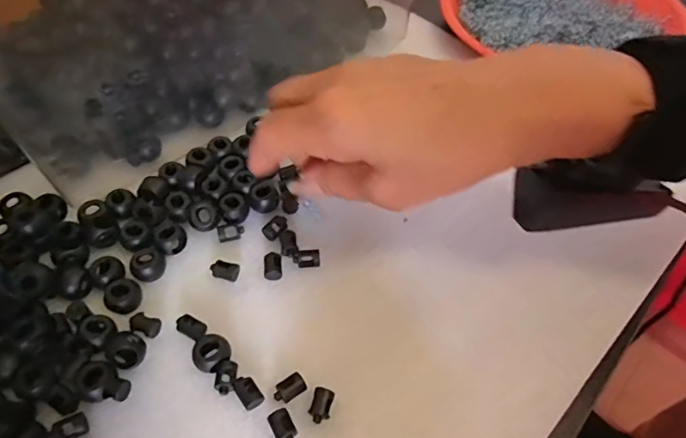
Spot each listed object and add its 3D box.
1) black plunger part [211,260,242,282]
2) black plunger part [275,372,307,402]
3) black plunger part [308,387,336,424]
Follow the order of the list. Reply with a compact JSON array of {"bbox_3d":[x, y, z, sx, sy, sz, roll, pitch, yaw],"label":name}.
[{"bbox_3d":[-0.062,0.027,0.269,0.015,0.005,0.010,10,53,5],"label":"black plunger part"},{"bbox_3d":[-0.024,0.079,0.233,0.015,0.006,0.009,-31,60,-23],"label":"black plunger part"},{"bbox_3d":[-0.010,0.084,0.228,0.009,0.008,0.014,15,54,9],"label":"black plunger part"}]

